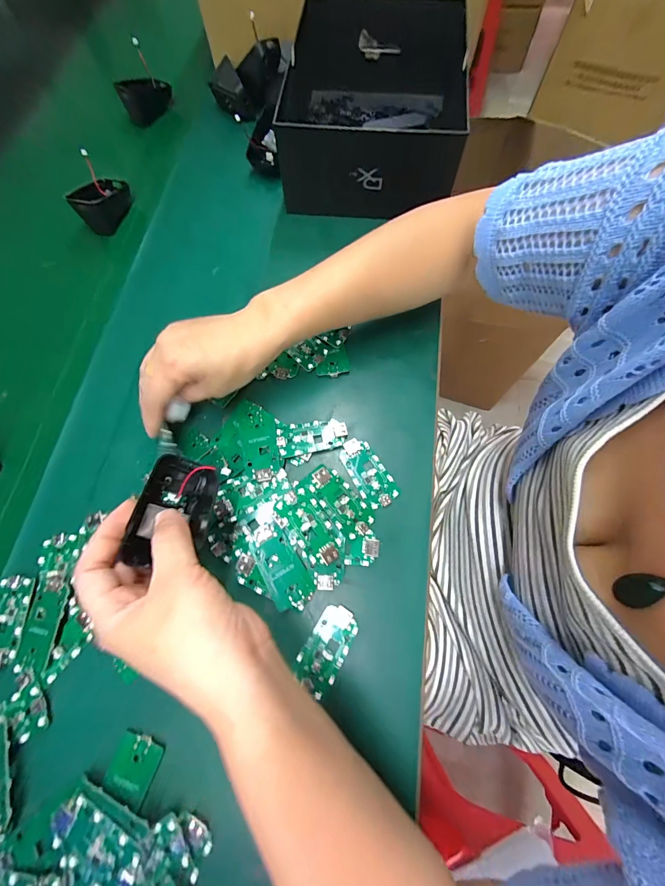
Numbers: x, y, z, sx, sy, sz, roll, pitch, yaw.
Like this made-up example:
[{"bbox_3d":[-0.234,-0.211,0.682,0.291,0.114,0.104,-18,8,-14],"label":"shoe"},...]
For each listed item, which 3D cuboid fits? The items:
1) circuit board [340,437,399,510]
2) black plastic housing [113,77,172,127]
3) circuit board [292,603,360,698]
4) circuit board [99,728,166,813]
[{"bbox_3d":[0.031,0.026,0.298,0.032,0.006,0.064,-31,73,-8],"label":"circuit board"},{"bbox_3d":[-0.258,-0.482,0.470,0.066,0.039,0.029,-37,74,-10],"label":"black plastic housing"},{"bbox_3d":[-0.004,0.155,0.256,0.031,0.005,0.059,29,75,11],"label":"circuit board"},{"bbox_3d":[-0.137,0.222,0.231,0.032,0.004,0.034,16,61,9],"label":"circuit board"}]

